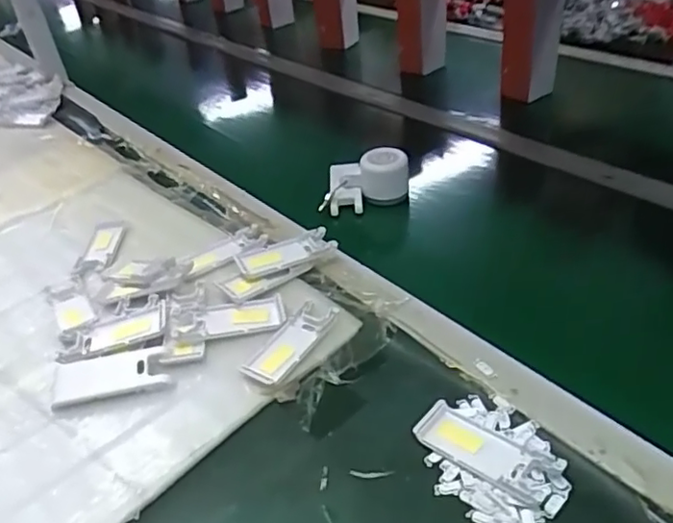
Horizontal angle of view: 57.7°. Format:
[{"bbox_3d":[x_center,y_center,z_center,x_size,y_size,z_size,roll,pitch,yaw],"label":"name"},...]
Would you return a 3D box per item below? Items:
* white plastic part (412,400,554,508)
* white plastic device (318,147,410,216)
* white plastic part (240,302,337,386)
[{"bbox_3d":[0.108,0.140,0.453,0.101,0.010,0.041,24,47,36],"label":"white plastic part"},{"bbox_3d":[0.036,-0.098,0.752,0.100,0.058,0.075,1,37,11],"label":"white plastic device"},{"bbox_3d":[-0.045,0.072,0.558,0.046,0.010,0.099,16,42,28],"label":"white plastic part"}]

